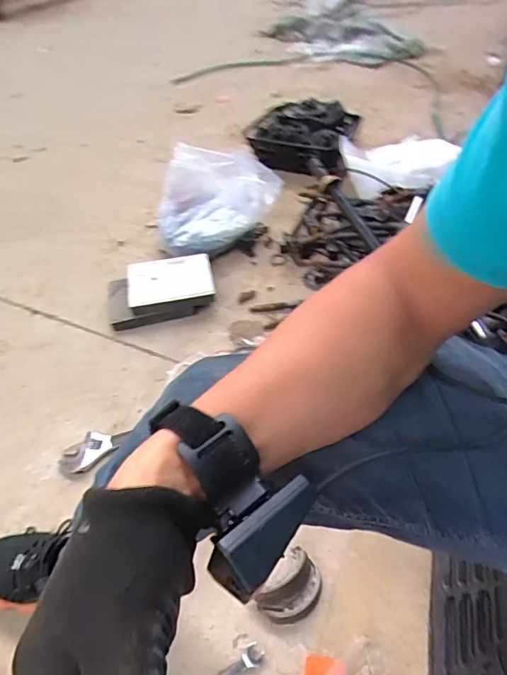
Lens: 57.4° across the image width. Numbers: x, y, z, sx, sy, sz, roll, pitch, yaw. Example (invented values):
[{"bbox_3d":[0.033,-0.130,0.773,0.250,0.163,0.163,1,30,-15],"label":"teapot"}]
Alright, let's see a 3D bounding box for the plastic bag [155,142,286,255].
[{"bbox_3d":[-0.100,-0.376,1.204,0.319,0.166,0.266,-12,47,-7],"label":"plastic bag"}]

